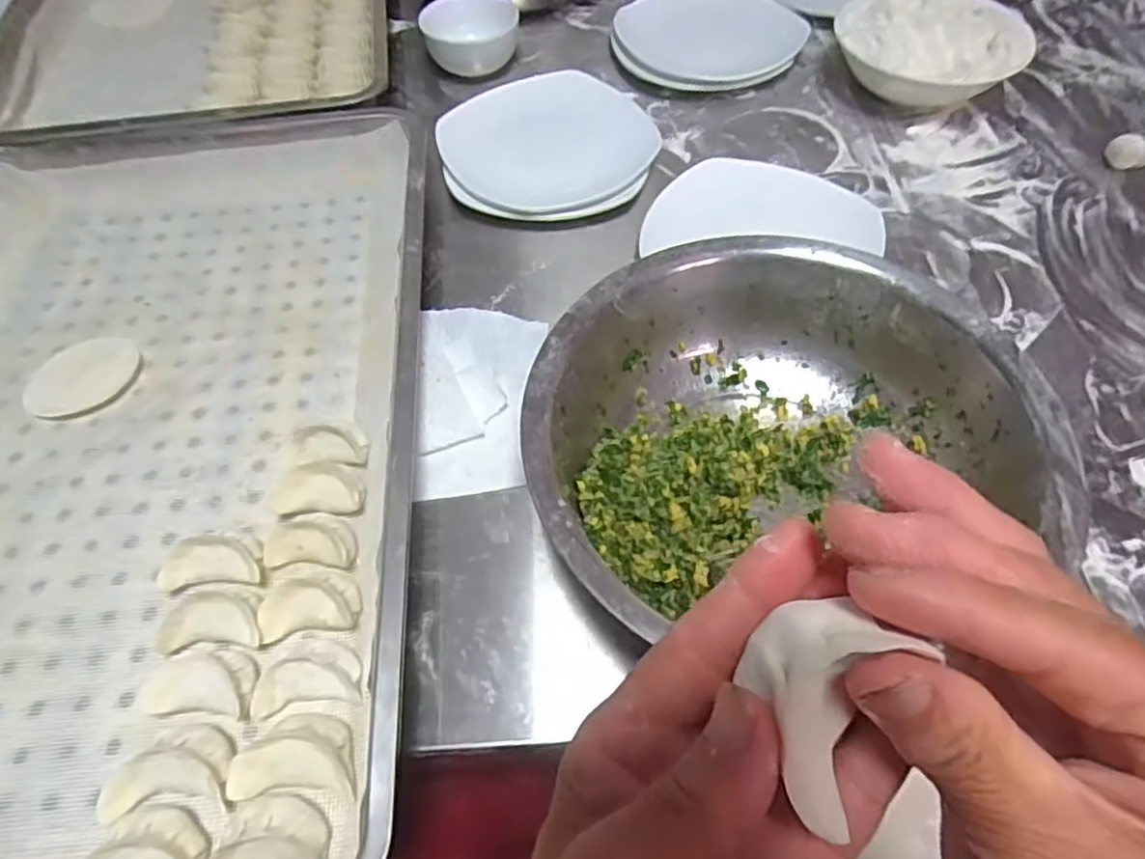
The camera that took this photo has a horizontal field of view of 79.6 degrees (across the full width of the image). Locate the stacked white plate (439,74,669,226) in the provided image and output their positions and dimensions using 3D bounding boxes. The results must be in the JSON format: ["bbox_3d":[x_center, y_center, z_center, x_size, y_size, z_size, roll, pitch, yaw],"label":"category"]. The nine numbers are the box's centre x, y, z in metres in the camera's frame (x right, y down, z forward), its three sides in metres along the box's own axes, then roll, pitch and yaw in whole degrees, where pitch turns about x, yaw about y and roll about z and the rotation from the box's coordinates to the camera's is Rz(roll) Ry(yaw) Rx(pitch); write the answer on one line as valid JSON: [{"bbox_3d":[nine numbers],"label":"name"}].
[{"bbox_3d":[-0.022,-0.249,0.603,0.178,0.033,0.154,-8,57,-4],"label":"stacked white plate"}]

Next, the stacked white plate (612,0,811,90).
[{"bbox_3d":[0.135,-0.407,0.711,0.167,0.041,0.151,-23,59,-13],"label":"stacked white plate"}]

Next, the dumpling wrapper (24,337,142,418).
[{"bbox_3d":[-0.361,-0.042,0.505,0.076,0.004,0.076,-1,57,1],"label":"dumpling wrapper"}]

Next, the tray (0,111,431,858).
[{"bbox_3d":[-0.295,-0.009,0.451,0.390,0.050,0.574,-5,57,-2],"label":"tray"}]

